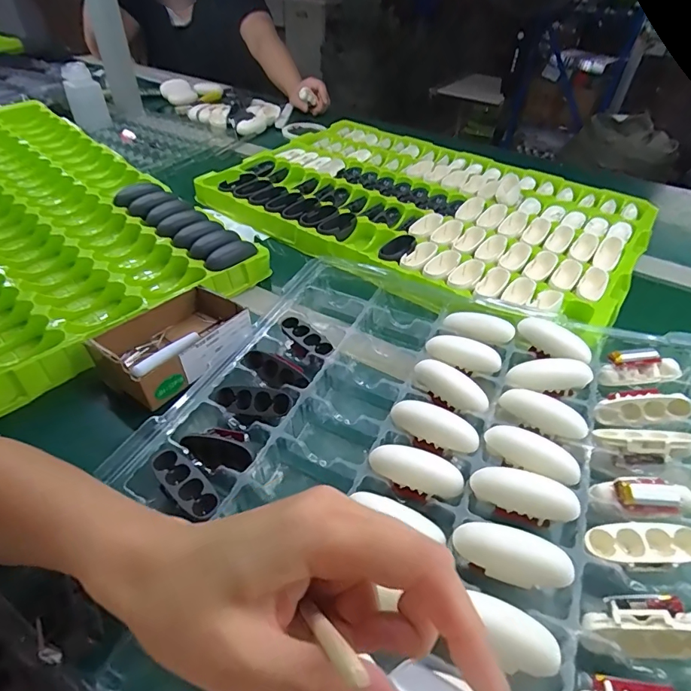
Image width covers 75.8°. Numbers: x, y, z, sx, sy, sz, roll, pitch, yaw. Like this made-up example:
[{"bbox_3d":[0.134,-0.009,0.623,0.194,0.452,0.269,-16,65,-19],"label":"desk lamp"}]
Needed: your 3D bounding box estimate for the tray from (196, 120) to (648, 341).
[{"bbox_3d":[0.116,-0.214,0.665,0.597,0.040,0.436,31,50,28],"label":"tray"}]

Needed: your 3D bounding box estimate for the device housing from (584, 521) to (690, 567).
[{"bbox_3d":[0.182,0.123,0.271,0.064,0.013,0.025,-5,42,10],"label":"device housing"}]

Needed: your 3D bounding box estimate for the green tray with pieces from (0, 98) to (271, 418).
[{"bbox_3d":[-0.421,-0.157,0.527,0.582,0.043,0.364,31,50,28],"label":"green tray with pieces"}]

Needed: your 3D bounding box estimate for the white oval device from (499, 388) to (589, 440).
[{"bbox_3d":[0.158,0.054,0.354,0.022,0.019,0.066,-32,38,-31],"label":"white oval device"}]

